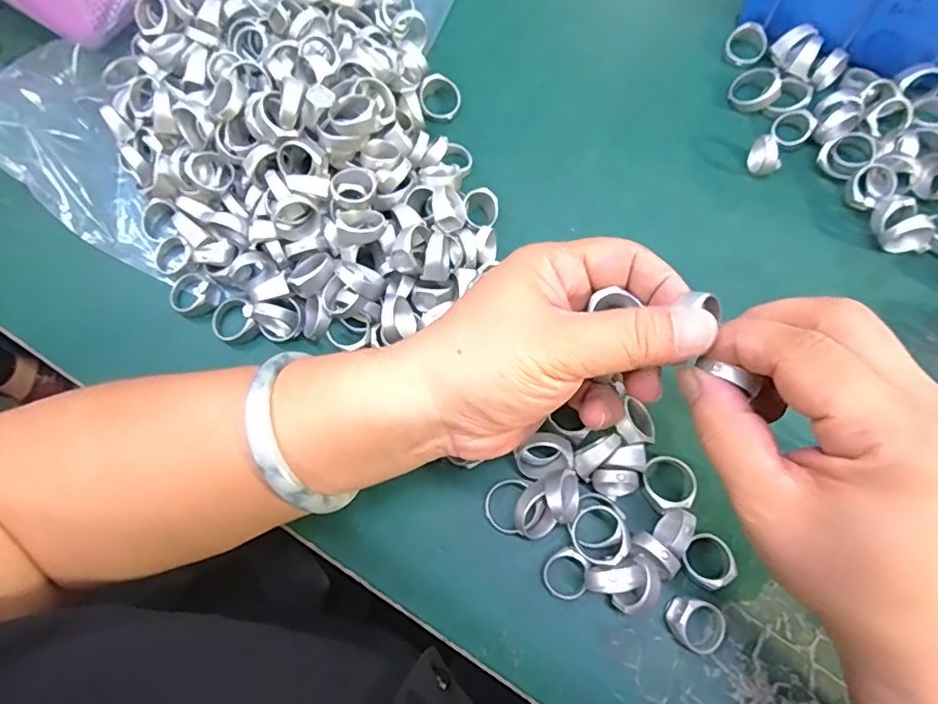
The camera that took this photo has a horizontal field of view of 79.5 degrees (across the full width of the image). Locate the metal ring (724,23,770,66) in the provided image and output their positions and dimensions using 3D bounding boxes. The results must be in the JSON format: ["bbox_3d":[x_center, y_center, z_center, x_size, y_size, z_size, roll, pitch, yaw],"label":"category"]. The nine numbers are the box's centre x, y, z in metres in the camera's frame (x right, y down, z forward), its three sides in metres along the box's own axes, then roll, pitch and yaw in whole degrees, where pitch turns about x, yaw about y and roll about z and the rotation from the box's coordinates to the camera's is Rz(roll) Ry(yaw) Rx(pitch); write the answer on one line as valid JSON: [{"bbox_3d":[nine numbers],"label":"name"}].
[{"bbox_3d":[0.173,-0.192,0.352,0.026,0.008,0.026,2,96,22],"label":"metal ring"}]

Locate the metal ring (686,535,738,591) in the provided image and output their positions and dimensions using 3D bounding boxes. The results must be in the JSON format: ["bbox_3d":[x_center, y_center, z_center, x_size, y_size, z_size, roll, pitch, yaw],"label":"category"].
[{"bbox_3d":[0.109,0.095,0.256,0.021,0.012,0.023,-1,71,2],"label":"metal ring"}]

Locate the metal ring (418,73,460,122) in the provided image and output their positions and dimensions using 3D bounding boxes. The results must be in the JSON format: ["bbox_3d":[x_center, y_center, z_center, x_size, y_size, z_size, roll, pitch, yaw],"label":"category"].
[{"bbox_3d":[-0.018,-0.158,0.349,0.024,0.015,0.029,-8,71,0],"label":"metal ring"}]

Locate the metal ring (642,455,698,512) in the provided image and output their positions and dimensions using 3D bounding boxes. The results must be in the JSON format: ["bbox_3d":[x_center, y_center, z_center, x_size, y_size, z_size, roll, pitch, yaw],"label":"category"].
[{"bbox_3d":[0.094,0.062,0.267,0.025,0.011,0.026,-1,71,2],"label":"metal ring"}]

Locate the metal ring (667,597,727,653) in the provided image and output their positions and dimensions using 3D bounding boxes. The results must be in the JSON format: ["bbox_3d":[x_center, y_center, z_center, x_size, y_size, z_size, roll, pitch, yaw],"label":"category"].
[{"bbox_3d":[0.101,0.120,0.247,0.026,0.013,0.021,20,73,9],"label":"metal ring"}]

